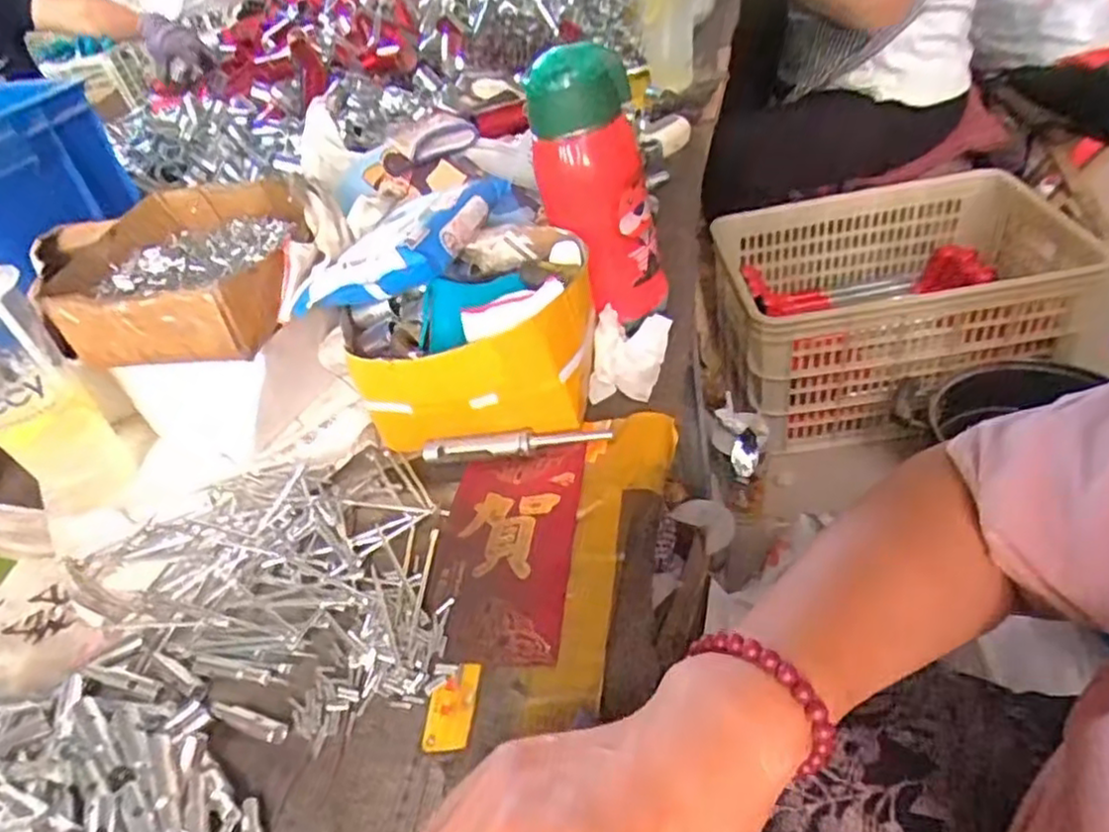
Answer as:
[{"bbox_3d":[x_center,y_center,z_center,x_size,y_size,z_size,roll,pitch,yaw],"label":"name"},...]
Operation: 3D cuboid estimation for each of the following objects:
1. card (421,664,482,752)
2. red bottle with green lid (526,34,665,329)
[{"bbox_3d":[-0.053,0.148,0.359,0.025,0.004,0.044,-3,42,12],"label":"card"},{"bbox_3d":[0.035,-0.164,0.516,0.070,0.201,0.064,-29,22,-22],"label":"red bottle with green lid"}]

